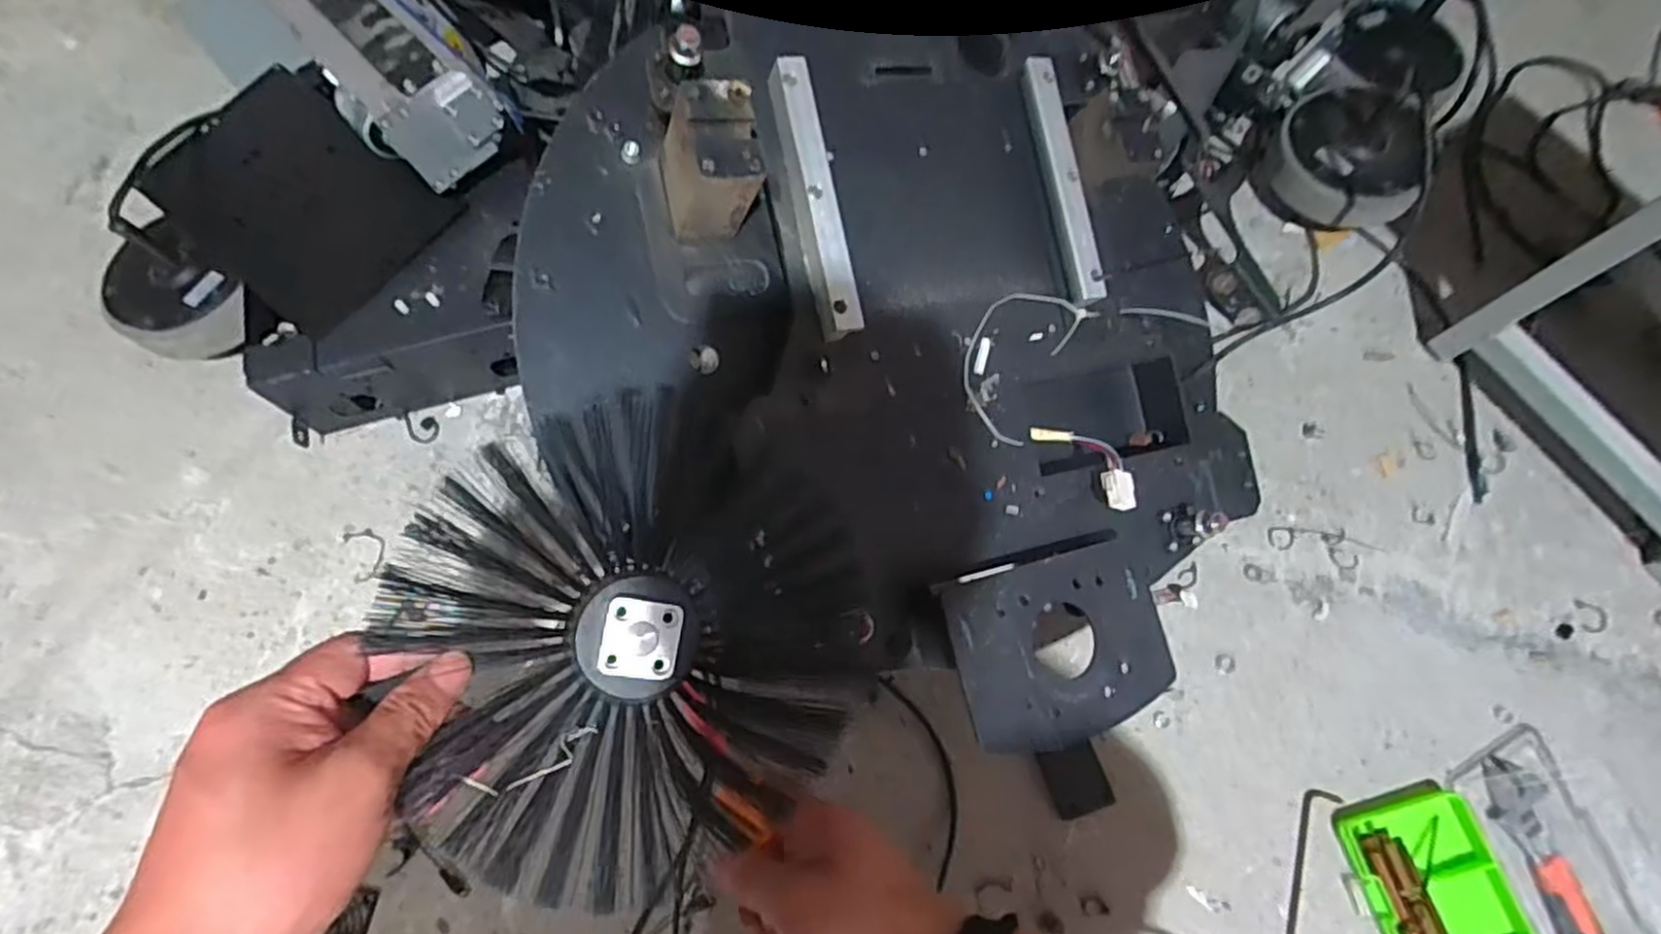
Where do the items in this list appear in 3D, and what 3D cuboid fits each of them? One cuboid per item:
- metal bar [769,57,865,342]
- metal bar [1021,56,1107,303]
[{"bbox_3d":[-0.010,-0.172,0.481,0.028,0.021,0.177,-12,88,-5],"label":"metal bar"},{"bbox_3d":[0.170,-0.209,0.546,0.020,0.022,0.178,-13,89,-5],"label":"metal bar"}]

